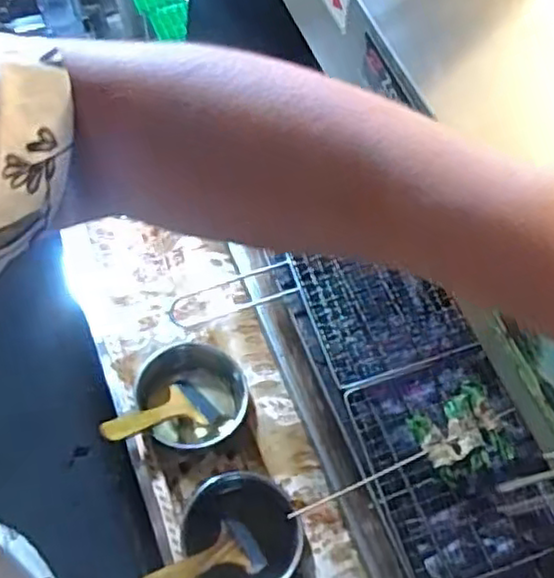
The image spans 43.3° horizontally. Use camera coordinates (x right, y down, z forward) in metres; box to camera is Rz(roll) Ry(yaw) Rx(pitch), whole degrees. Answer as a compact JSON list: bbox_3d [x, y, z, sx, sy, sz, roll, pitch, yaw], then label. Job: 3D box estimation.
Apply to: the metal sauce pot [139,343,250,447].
[{"bbox_3d":[-0.108,0.140,0.879,0.131,0.075,0.139,-38,70,-19],"label":"metal sauce pot"}]

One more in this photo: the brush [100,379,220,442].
[{"bbox_3d":[-0.140,0.147,0.824,0.155,0.018,0.057,-8,54,-51],"label":"brush"}]

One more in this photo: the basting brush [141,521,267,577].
[{"bbox_3d":[-0.077,0.297,0.757,0.164,0.020,0.061,-2,54,-49],"label":"basting brush"}]

